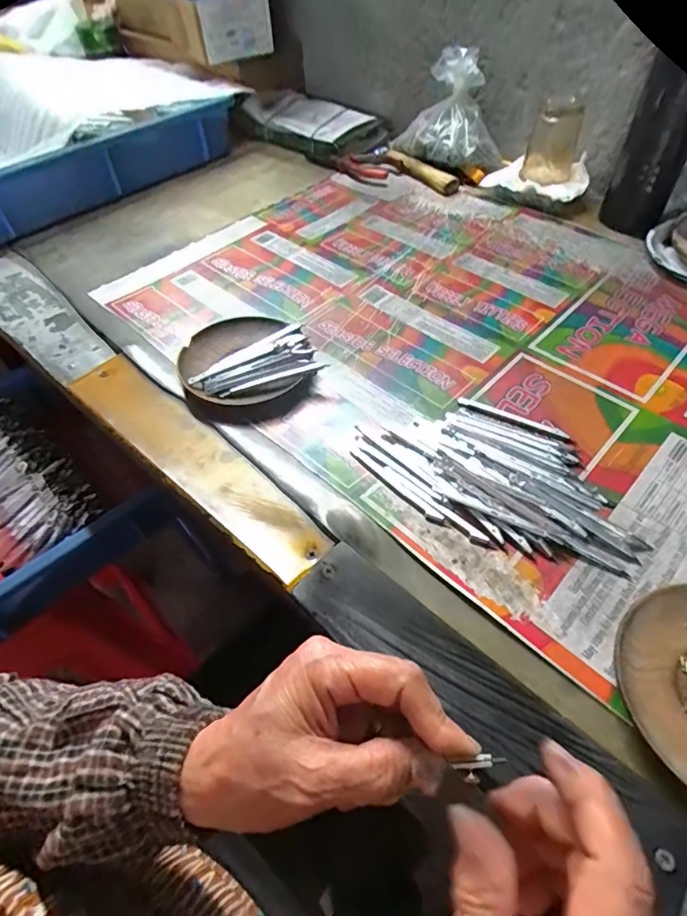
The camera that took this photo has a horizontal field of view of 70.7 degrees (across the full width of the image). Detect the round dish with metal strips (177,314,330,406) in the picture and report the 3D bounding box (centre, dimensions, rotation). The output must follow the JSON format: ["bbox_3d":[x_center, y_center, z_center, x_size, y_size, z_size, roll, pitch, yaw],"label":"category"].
[{"bbox_3d":[-0.088,-0.089,0.435,0.112,0.020,0.106,-2,53,2],"label":"round dish with metal strips"}]

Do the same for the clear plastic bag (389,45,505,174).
[{"bbox_3d":[0.144,-0.446,0.635,0.142,0.126,0.073,35,62,26],"label":"clear plastic bag"}]

